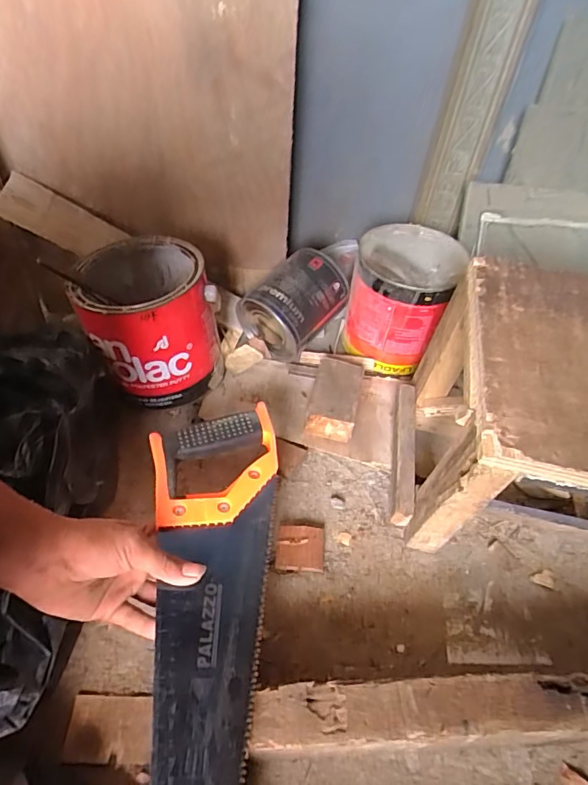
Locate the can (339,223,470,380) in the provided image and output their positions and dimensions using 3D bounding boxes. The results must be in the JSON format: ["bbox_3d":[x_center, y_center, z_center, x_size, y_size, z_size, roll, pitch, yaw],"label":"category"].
[{"bbox_3d":[0.150,-0.133,0.692,0.144,0.153,0.156,22,47,14],"label":"can"}]

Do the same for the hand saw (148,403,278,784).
[{"bbox_3d":[-0.069,0.185,0.353,0.106,0.016,0.412,2,50,-5],"label":"hand saw"}]

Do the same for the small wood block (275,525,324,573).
[{"bbox_3d":[0.007,0.162,0.495,0.049,0.014,0.044,7,45,-1],"label":"small wood block"}]

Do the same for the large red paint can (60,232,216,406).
[{"bbox_3d":[-0.176,-0.088,0.586,0.151,0.152,0.148,0,45,-7],"label":"large red paint can"}]

